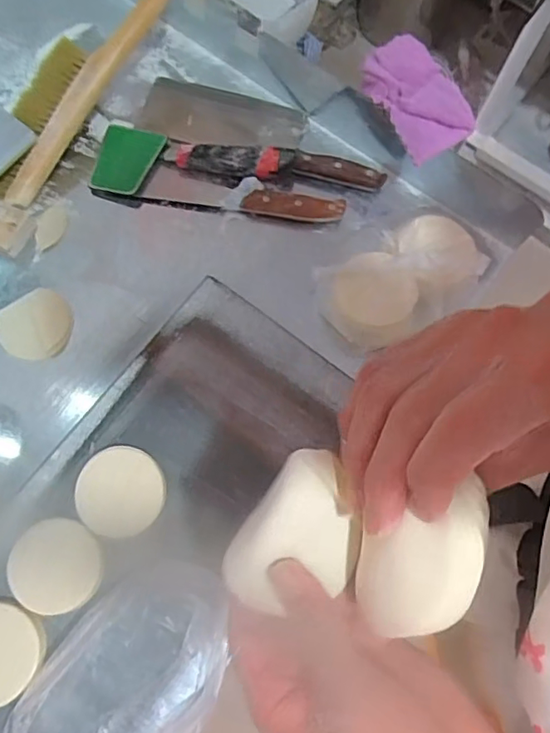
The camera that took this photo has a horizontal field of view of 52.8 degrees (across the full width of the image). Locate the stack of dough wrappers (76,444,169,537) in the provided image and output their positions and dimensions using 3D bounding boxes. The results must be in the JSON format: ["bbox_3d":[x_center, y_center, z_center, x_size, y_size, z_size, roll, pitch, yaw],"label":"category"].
[{"bbox_3d":[-0.155,0.125,0.556,0.082,0.015,0.087,25,75,5],"label":"stack of dough wrappers"}]

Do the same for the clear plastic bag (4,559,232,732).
[{"bbox_3d":[-0.135,0.290,0.499,0.138,0.059,0.226,34,76,7],"label":"clear plastic bag"}]

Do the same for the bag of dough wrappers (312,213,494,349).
[{"bbox_3d":[0.142,-0.095,0.614,0.182,0.064,0.105,-33,78,-10],"label":"bag of dough wrappers"}]

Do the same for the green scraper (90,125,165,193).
[{"bbox_3d":[-0.182,-0.257,0.683,0.078,0.010,0.094,11,75,1],"label":"green scraper"}]

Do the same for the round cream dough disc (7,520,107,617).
[{"bbox_3d":[-0.212,0.195,0.544,0.087,0.022,0.083,13,75,1],"label":"round cream dough disc"}]

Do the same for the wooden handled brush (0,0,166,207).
[{"bbox_3d":[-0.236,-0.334,0.647,0.095,0.030,0.320,43,98,9],"label":"wooden handled brush"}]

